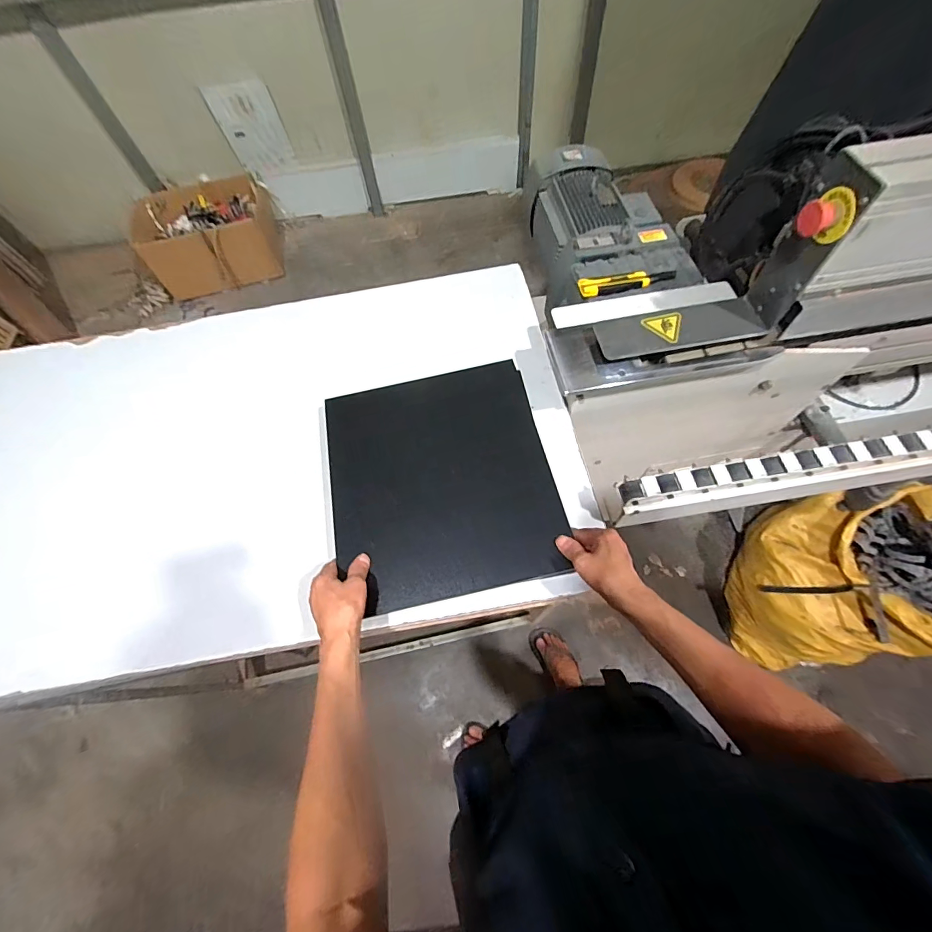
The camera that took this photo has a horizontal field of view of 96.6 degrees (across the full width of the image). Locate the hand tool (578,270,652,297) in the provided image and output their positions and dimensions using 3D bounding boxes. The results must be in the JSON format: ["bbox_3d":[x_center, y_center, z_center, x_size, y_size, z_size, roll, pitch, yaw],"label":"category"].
[{"bbox_3d":[0.273,-0.336,0.766,0.124,0.013,0.035,-8,64,0],"label":"hand tool"}]

